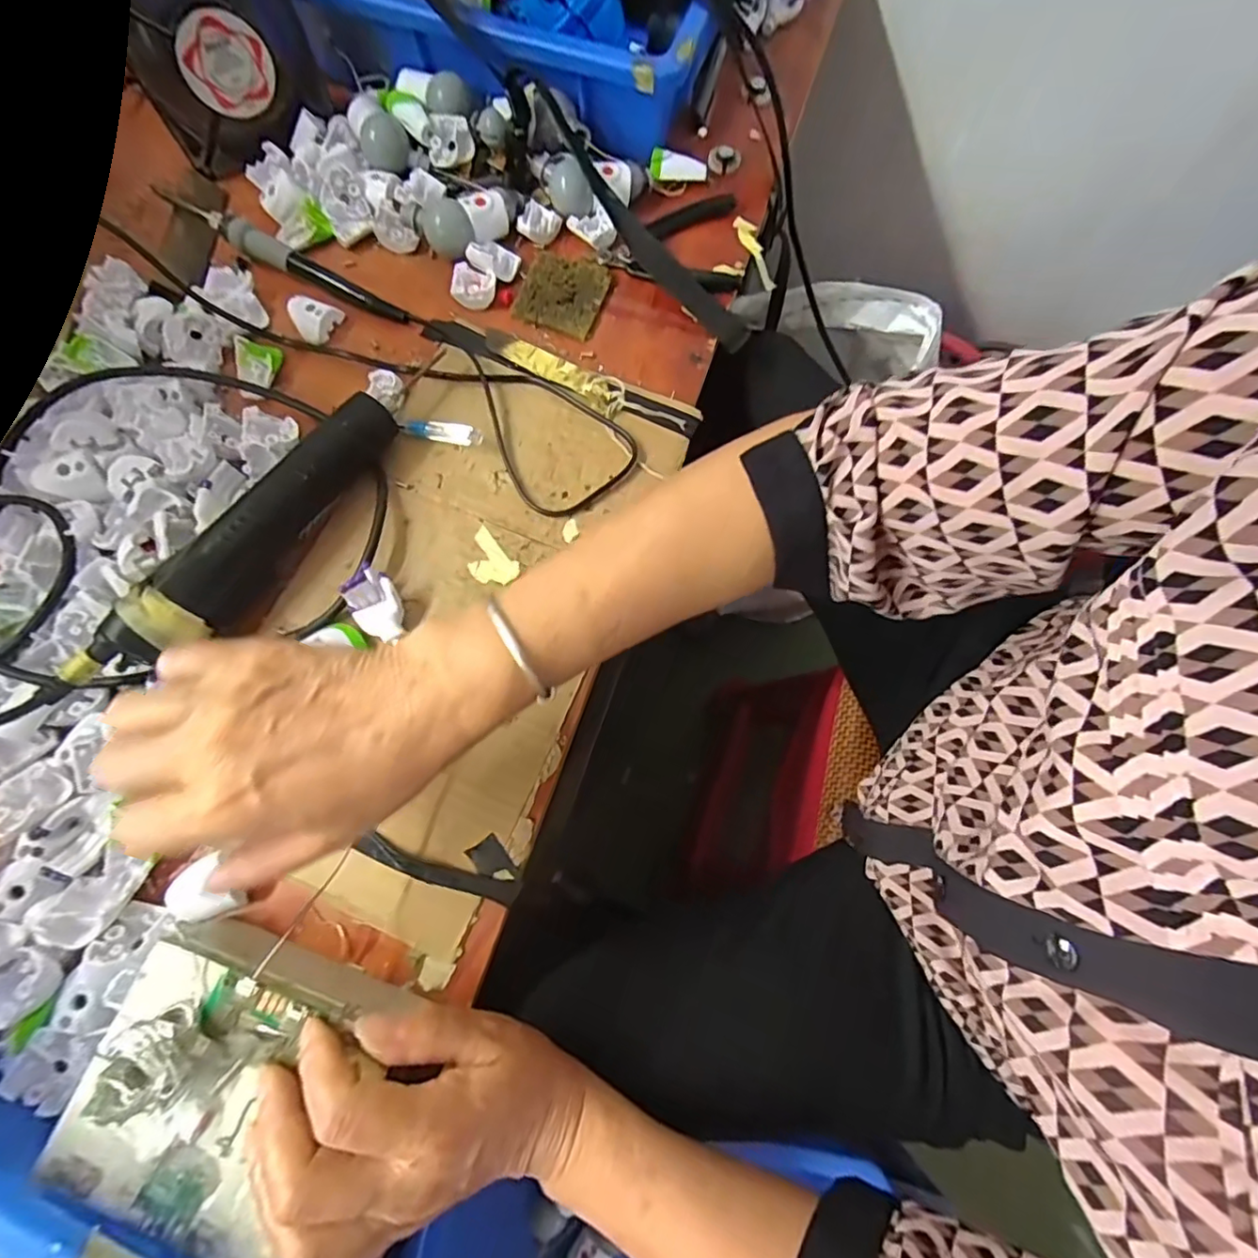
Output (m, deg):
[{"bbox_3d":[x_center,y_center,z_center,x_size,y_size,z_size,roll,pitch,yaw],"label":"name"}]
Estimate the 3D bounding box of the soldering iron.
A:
[{"bbox_3d":[-0.253,-0.271,0.417,0.201,0.026,0.016,25,75,7],"label":"soldering iron"}]

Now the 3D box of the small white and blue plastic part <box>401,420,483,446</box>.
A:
[{"bbox_3d":[-0.123,-0.129,0.378,0.054,0.012,0.011,12,73,3],"label":"small white and blue plastic part"}]

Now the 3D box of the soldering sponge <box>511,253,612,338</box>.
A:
[{"bbox_3d":[-0.049,-0.248,0.424,0.059,0.006,0.066,17,74,5],"label":"soldering sponge"}]

